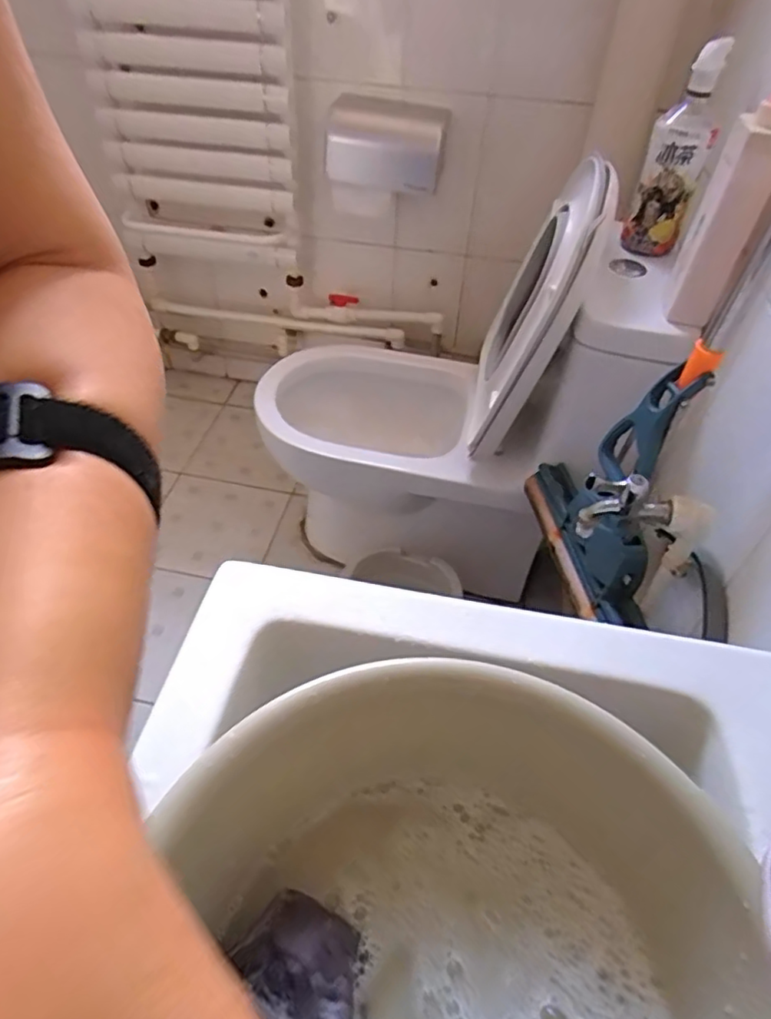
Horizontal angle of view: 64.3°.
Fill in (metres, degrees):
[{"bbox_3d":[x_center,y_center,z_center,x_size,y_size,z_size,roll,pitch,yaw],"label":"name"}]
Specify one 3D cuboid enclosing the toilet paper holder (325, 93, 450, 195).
[{"bbox_3d":[0.008,-0.783,1.314,0.246,0.136,0.137,11,47,7],"label":"toilet paper holder"}]

